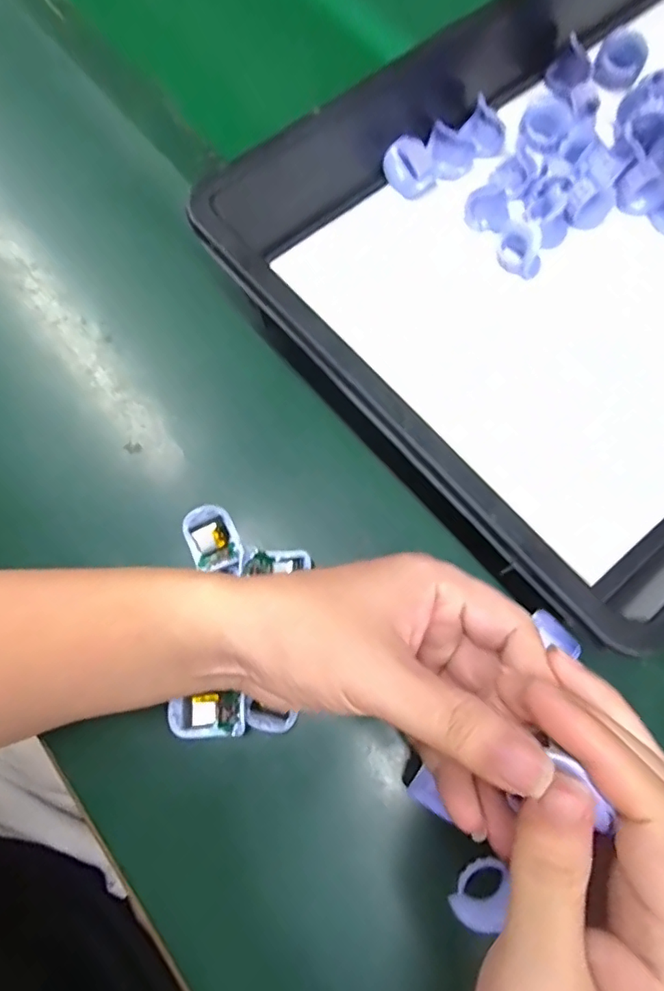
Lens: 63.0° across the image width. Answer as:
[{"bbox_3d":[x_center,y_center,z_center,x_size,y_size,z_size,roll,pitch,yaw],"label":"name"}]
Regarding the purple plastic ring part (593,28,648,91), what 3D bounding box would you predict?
[{"bbox_3d":[0.234,-0.352,0.437,0.035,0.021,0.041,18,73,6],"label":"purple plastic ring part"}]

